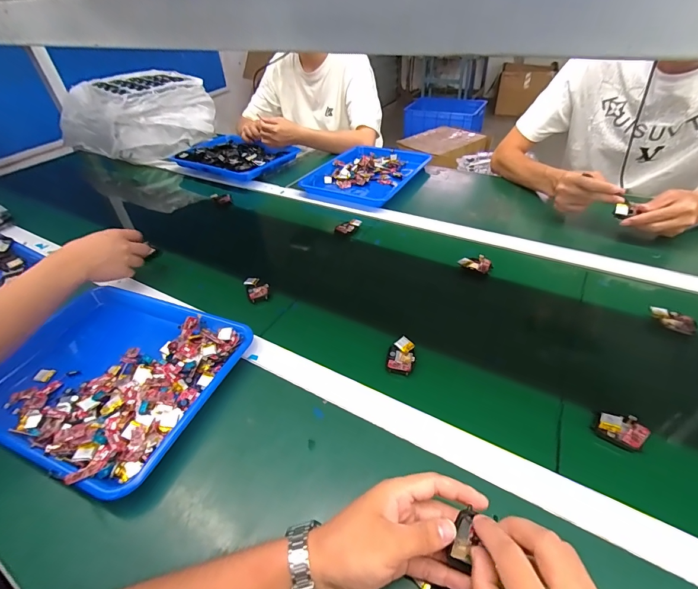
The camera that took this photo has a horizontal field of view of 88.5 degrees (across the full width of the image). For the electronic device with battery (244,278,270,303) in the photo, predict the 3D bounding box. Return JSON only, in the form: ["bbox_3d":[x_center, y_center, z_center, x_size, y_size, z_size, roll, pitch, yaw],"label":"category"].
[{"bbox_3d":[-0.160,-0.009,0.628,0.038,0.021,0.052,-21,43,-18],"label":"electronic device with battery"}]

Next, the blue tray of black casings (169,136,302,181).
[{"bbox_3d":[-0.335,-0.415,1.074,0.328,0.042,0.244,16,45,22],"label":"blue tray of black casings"}]

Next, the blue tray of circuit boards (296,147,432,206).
[{"bbox_3d":[0.041,-0.325,0.964,0.269,0.048,0.293,18,46,24],"label":"blue tray of circuit boards"}]

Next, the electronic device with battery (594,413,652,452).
[{"bbox_3d":[0.307,0.152,0.402,0.044,0.014,0.037,28,51,32],"label":"electronic device with battery"}]

